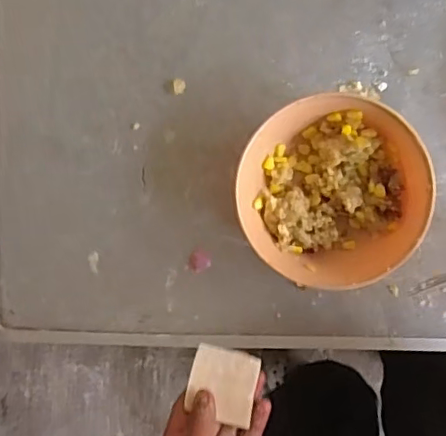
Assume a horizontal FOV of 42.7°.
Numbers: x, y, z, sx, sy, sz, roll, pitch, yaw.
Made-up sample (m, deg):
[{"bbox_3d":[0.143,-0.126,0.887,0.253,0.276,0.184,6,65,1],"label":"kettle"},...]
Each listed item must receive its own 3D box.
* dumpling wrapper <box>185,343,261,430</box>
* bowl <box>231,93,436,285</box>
[{"bbox_3d":[0.000,0.125,0.431,0.052,0.004,0.051,22,67,-15],"label":"dumpling wrapper"},{"bbox_3d":[0.087,-0.021,0.453,0.140,0.051,0.142,-11,90,9],"label":"bowl"}]

